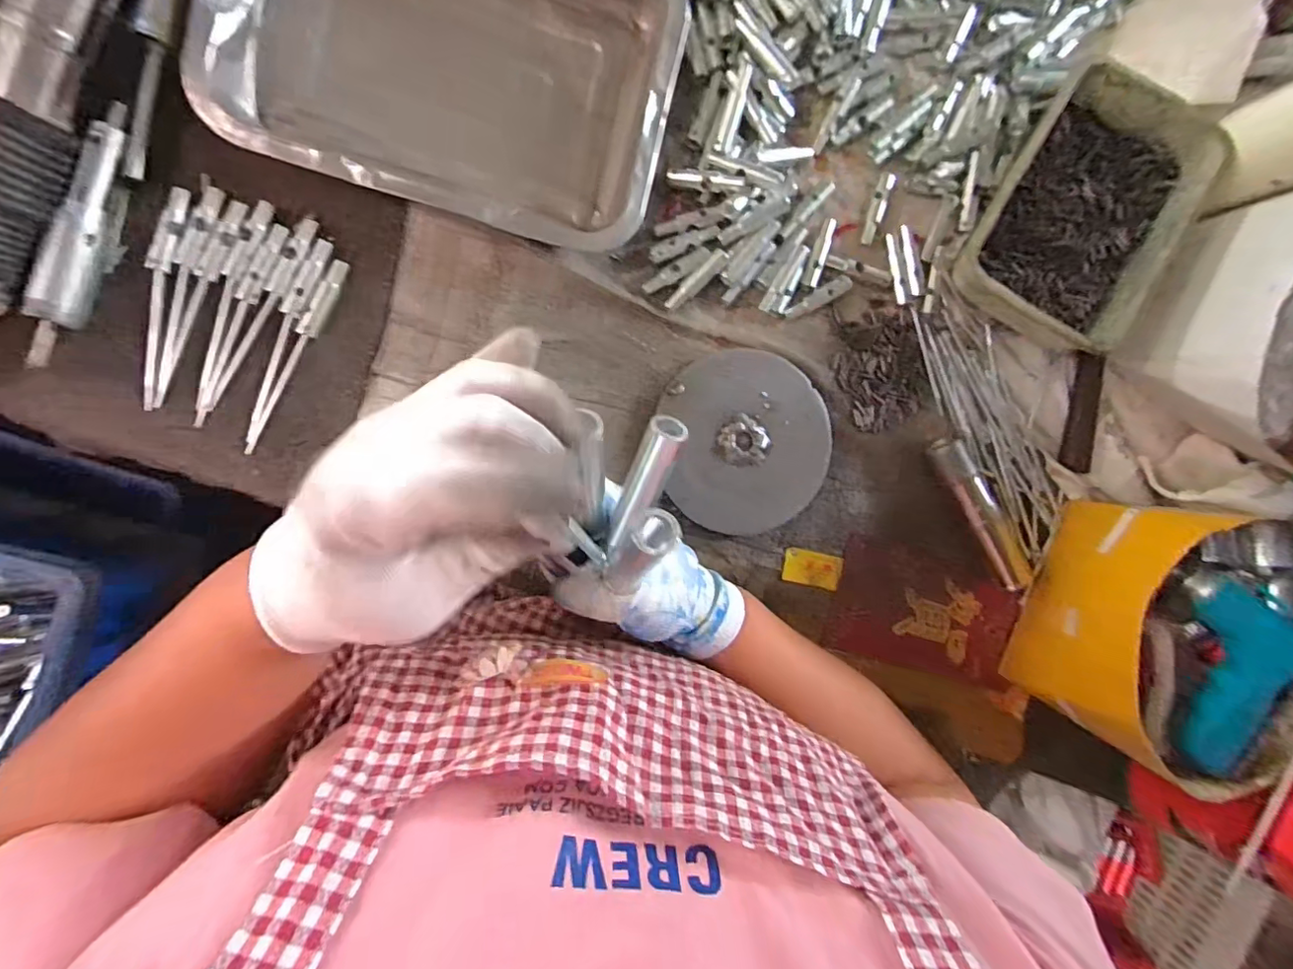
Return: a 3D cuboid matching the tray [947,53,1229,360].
[{"bbox_3d":[0.310,-0.191,0.387,0.131,0.041,0.183,30,92,-8],"label":"tray"}]

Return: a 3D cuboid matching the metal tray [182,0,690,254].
[{"bbox_3d":[-0.113,-0.261,0.331,0.256,0.038,0.183,10,94,-7],"label":"metal tray"}]

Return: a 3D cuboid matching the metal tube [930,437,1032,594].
[{"bbox_3d":[0.252,0.022,0.413,0.026,0.021,0.121,-30,98,-3],"label":"metal tube"}]

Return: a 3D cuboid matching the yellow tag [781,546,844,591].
[{"bbox_3d":[0.123,0.063,0.409,0.047,0.004,0.025,13,81,-11],"label":"yellow tag"}]

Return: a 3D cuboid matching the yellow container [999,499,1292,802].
[{"bbox_3d":[0.360,0.105,0.382,0.129,0.110,0.170,15,94,-8],"label":"yellow container"}]

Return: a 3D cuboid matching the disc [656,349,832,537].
[{"bbox_3d":[0.072,-0.029,0.388,0.116,0.012,0.124,-1,96,-6],"label":"disc"}]

